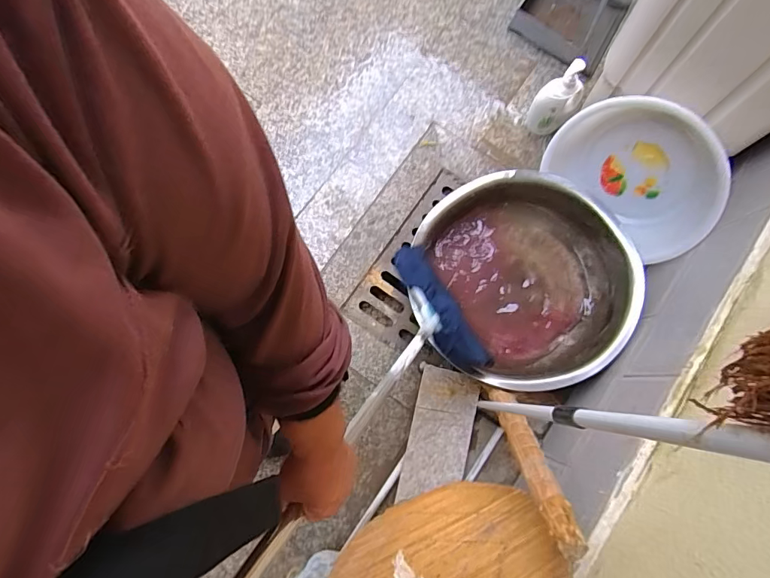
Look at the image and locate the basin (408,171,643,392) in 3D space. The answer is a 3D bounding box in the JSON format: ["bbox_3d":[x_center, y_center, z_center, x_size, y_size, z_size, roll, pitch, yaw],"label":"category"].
[{"bbox_3d":[0.357,-0.030,1.131,0.492,0.143,0.508,-9,80,-2],"label":"basin"}]

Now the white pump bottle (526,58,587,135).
[{"bbox_3d":[0.453,-0.496,1.176,0.103,0.245,0.070,34,81,5],"label":"white pump bottle"}]

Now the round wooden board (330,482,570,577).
[{"bbox_3d":[0.114,0.515,0.822,0.406,0.431,0.029,-37,107,-48],"label":"round wooden board"}]

